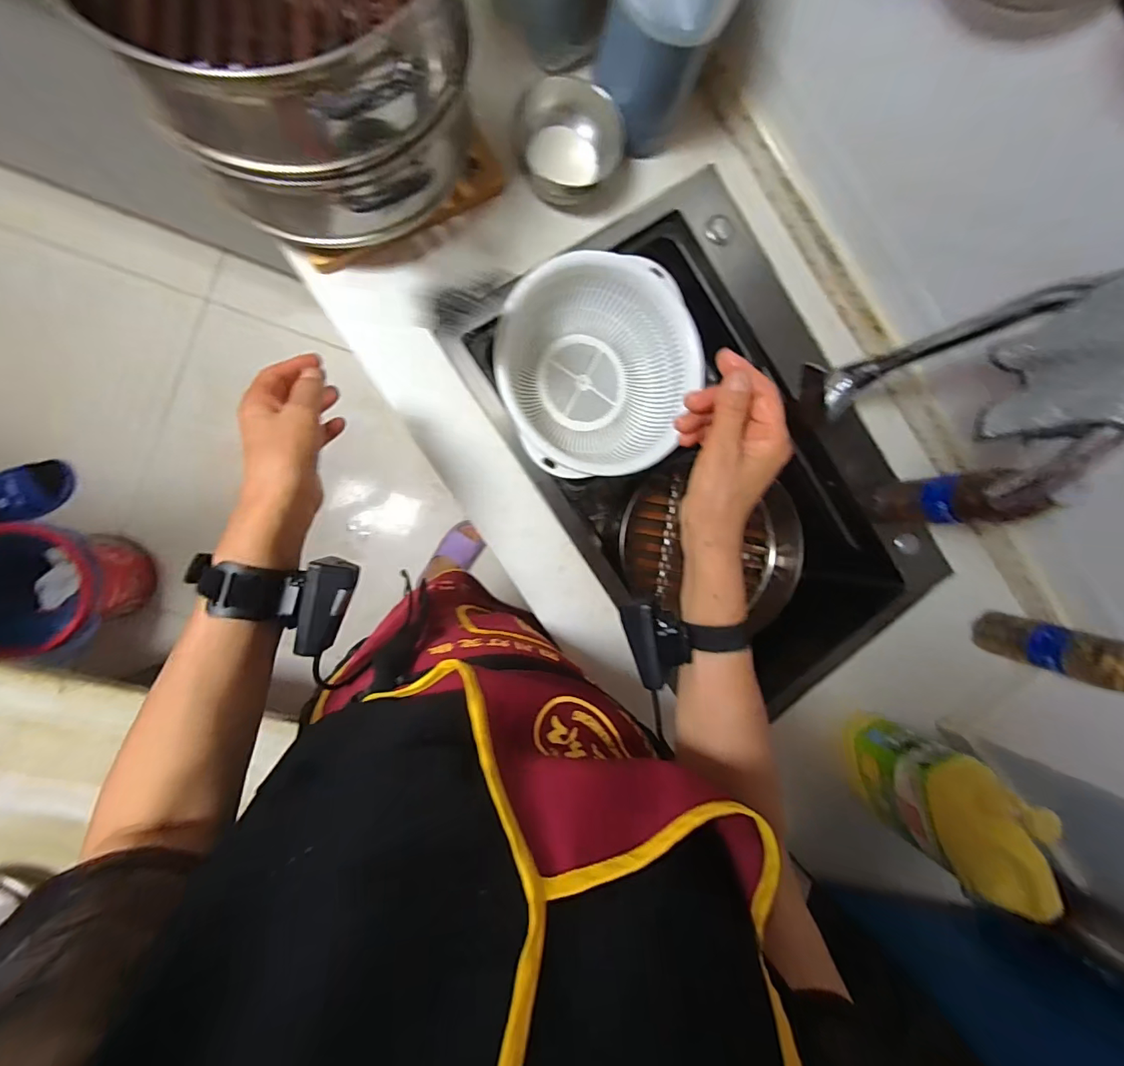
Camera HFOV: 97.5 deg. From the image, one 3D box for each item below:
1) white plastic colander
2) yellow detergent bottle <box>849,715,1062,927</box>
[{"bbox_3d":[0.043,-0.208,0.643,0.248,0.107,0.264,0,90,-9],"label":"white plastic colander"},{"bbox_3d":[0.441,0.322,0.569,0.063,0.202,0.149,-19,93,-9],"label":"yellow detergent bottle"}]

